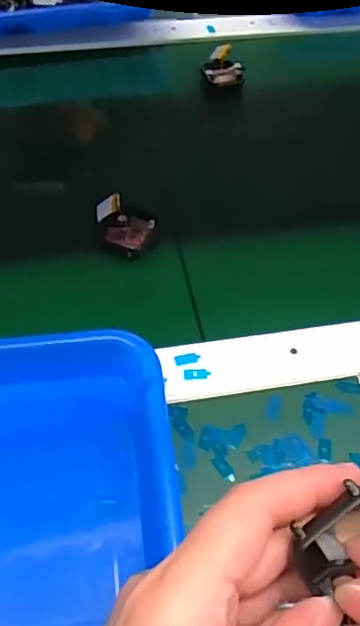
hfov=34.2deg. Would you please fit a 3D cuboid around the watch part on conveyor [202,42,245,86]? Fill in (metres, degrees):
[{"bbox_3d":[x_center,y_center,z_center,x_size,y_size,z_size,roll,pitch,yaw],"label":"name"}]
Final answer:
[{"bbox_3d":[0.042,-0.252,0.593,0.038,0.020,0.042,-10,54,-10],"label":"watch part on conveyor"}]

